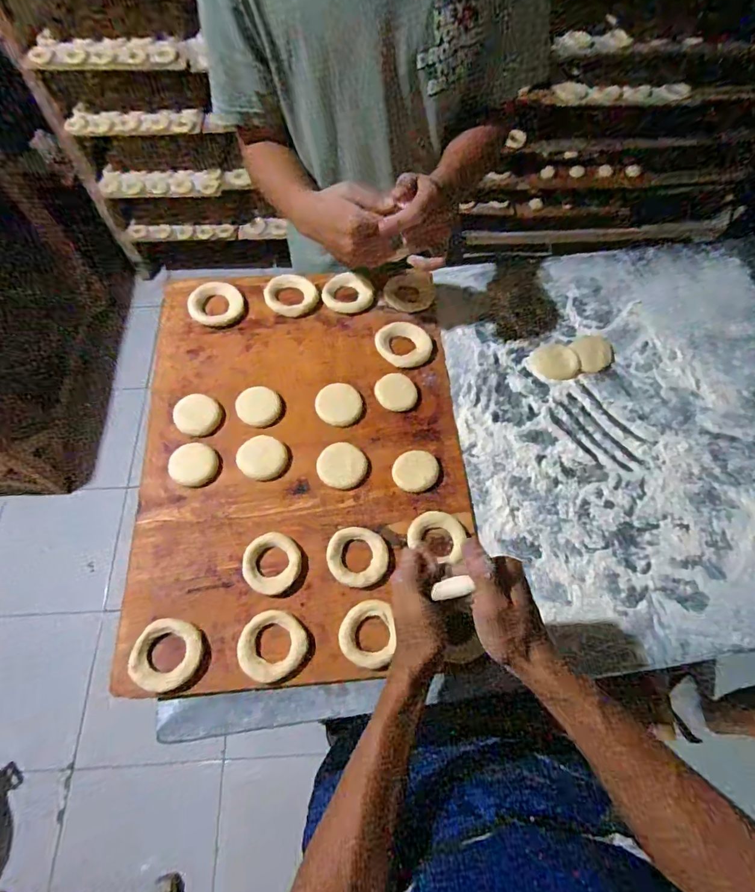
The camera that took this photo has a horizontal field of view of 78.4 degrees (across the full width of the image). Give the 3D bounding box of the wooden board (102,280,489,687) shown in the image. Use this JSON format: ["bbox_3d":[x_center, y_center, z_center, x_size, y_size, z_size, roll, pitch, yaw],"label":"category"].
[{"bbox_3d":[-0.099,-0.008,0.611,0.408,0.023,0.562,-3,66,-3],"label":"wooden board"}]

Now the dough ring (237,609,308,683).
[{"bbox_3d":[-0.114,0.216,0.503,0.069,0.016,0.068,0,66,-1],"label":"dough ring"}]

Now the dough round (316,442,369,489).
[{"bbox_3d":[-0.045,0.024,0.594,0.061,0.019,0.057,0,66,-1],"label":"dough round"}]

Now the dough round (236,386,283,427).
[{"bbox_3d":[-0.161,-0.053,0.628,0.058,0.014,0.054,0,66,-1],"label":"dough round"}]

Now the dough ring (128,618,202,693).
[{"bbox_3d":[-0.227,0.224,0.497,0.070,0.019,0.068,0,66,-1],"label":"dough ring"}]

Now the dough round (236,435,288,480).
[{"bbox_3d":[-0.148,0.014,0.598,0.062,0.006,0.058,0,66,-1],"label":"dough round"}]

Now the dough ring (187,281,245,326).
[{"bbox_3d":[-0.243,-0.216,0.697,0.078,0.018,0.073,0,66,-1],"label":"dough ring"}]

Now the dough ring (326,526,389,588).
[{"bbox_3d":[-0.023,0.131,0.547,0.071,0.013,0.066,0,66,-1],"label":"dough ring"}]

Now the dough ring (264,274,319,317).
[{"bbox_3d":[-0.132,-0.232,0.711,0.078,0.014,0.071,0,66,-1],"label":"dough ring"}]

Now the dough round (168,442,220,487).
[{"bbox_3d":[-0.235,0.024,0.593,0.059,0.012,0.053,-11,66,-6],"label":"dough round"}]

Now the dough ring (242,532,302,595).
[{"bbox_3d":[-0.123,0.137,0.543,0.066,0.014,0.066,0,66,-1],"label":"dough ring"}]

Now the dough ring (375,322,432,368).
[{"bbox_3d":[0.038,-0.147,0.677,0.080,0.017,0.069,1,66,-1],"label":"dough ring"}]

